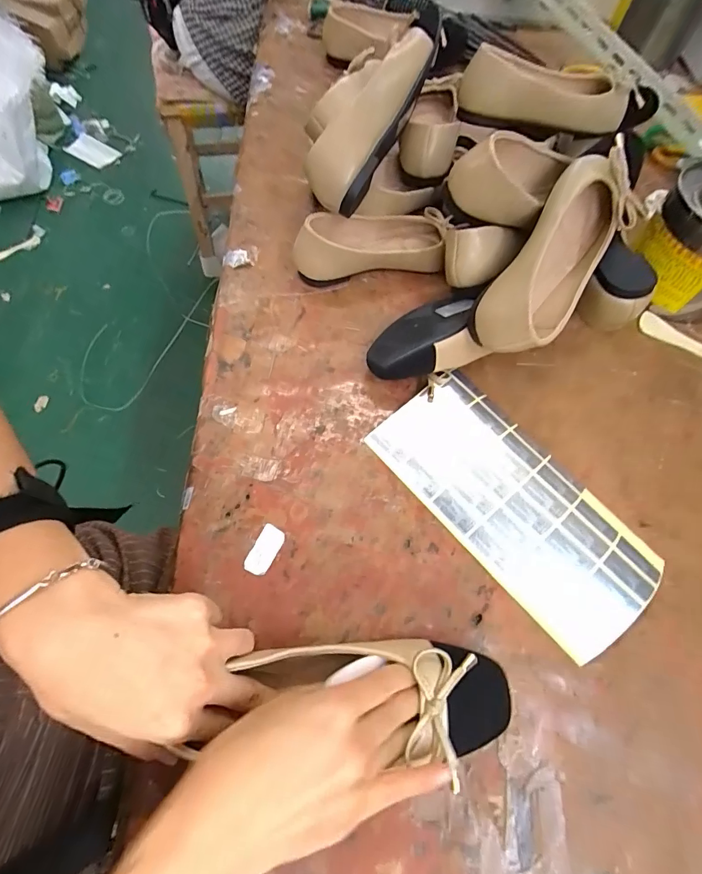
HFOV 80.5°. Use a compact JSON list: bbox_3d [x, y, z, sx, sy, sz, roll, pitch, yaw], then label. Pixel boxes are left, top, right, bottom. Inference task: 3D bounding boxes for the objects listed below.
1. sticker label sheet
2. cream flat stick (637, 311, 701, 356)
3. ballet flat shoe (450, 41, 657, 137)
[{"bbox_3d":[0.139,0.053,0.367,0.120,0.022,0.249,-37,71,-19],"label":"sticker label sheet"},{"bbox_3d":[0.397,-0.101,0.467,0.144,0.010,0.031,34,67,13],"label":"cream flat stick"},{"bbox_3d":[0.229,-0.391,0.476,0.211,0.072,0.080,0,63,-3],"label":"ballet flat shoe"}]

